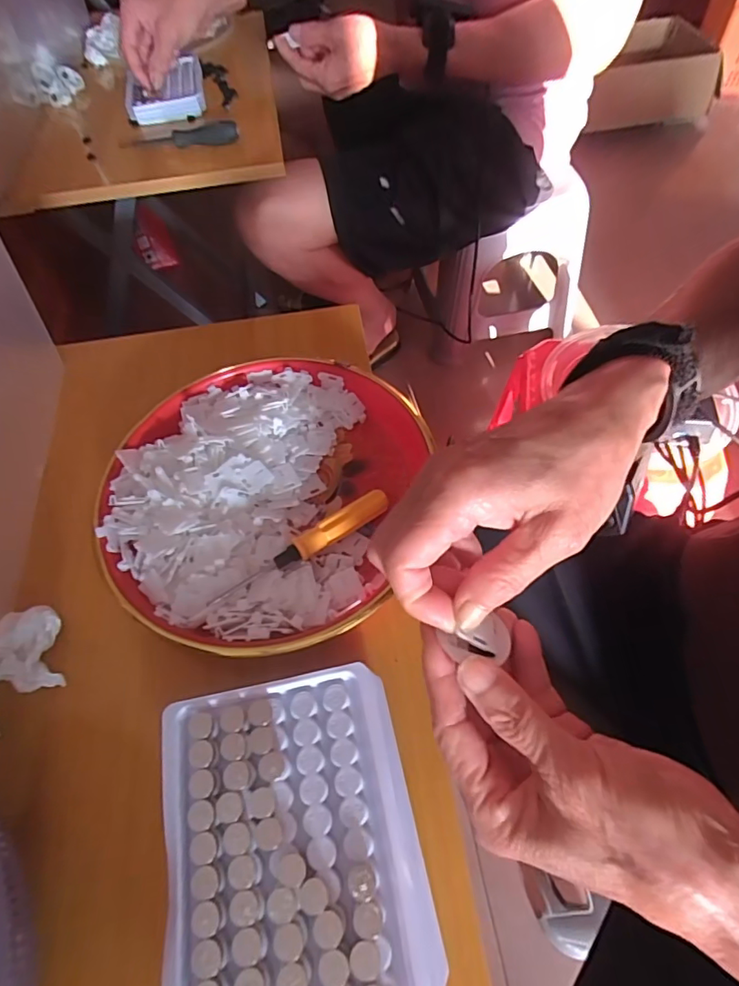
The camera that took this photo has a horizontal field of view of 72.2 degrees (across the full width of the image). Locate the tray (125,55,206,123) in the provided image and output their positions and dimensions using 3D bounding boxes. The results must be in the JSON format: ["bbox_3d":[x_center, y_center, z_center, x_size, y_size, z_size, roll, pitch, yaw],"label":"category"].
[{"bbox_3d":[-0.256,-0.509,0.635,0.093,0.033,0.109,-12,59,-5],"label":"tray"}]

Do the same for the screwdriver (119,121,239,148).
[{"bbox_3d":[-0.219,-0.416,0.591,0.134,0.023,0.017,-4,59,0],"label":"screwdriver"}]

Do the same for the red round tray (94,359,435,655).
[{"bbox_3d":[-0.073,-0.005,0.340,0.192,0.029,0.207,-1,59,2],"label":"red round tray"}]

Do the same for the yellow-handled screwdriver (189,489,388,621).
[{"bbox_3d":[-0.044,0.037,0.312,0.134,0.011,0.015,-35,63,-17],"label":"yellow-handled screwdriver"}]

